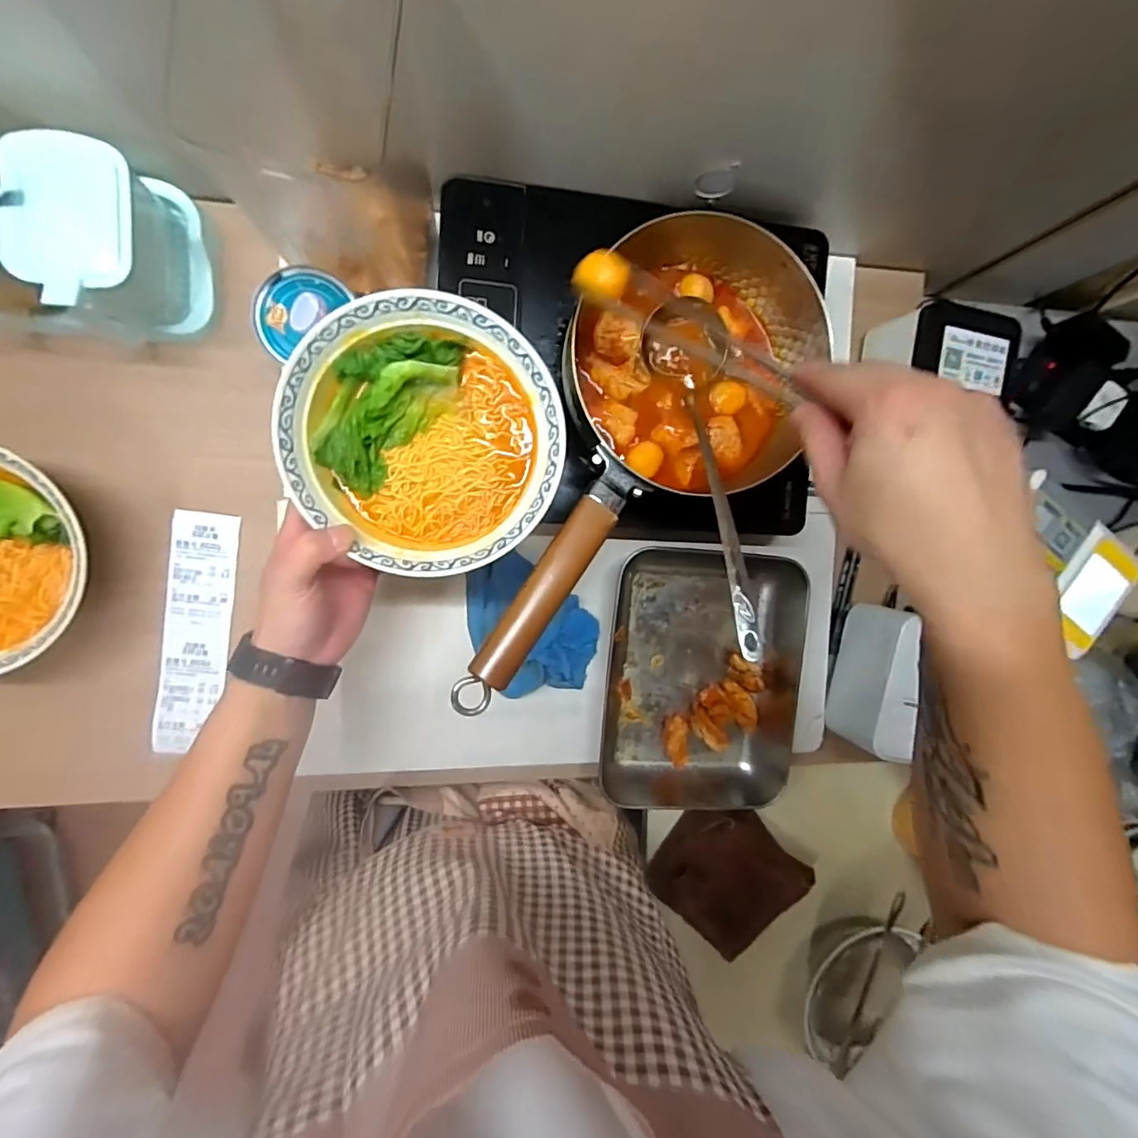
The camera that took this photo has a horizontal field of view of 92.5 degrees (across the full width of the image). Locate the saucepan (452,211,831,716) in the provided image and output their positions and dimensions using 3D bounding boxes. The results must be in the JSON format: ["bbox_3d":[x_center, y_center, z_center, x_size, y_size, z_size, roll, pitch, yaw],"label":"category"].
[{"bbox_3d":[0.063,-0.091,0.430,0.203,0.081,0.430,34,74,-9],"label":"saucepan"}]

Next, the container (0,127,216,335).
[{"bbox_3d":[-0.359,-0.249,0.432,0.102,0.104,0.119,2,93,-9],"label":"container"}]

